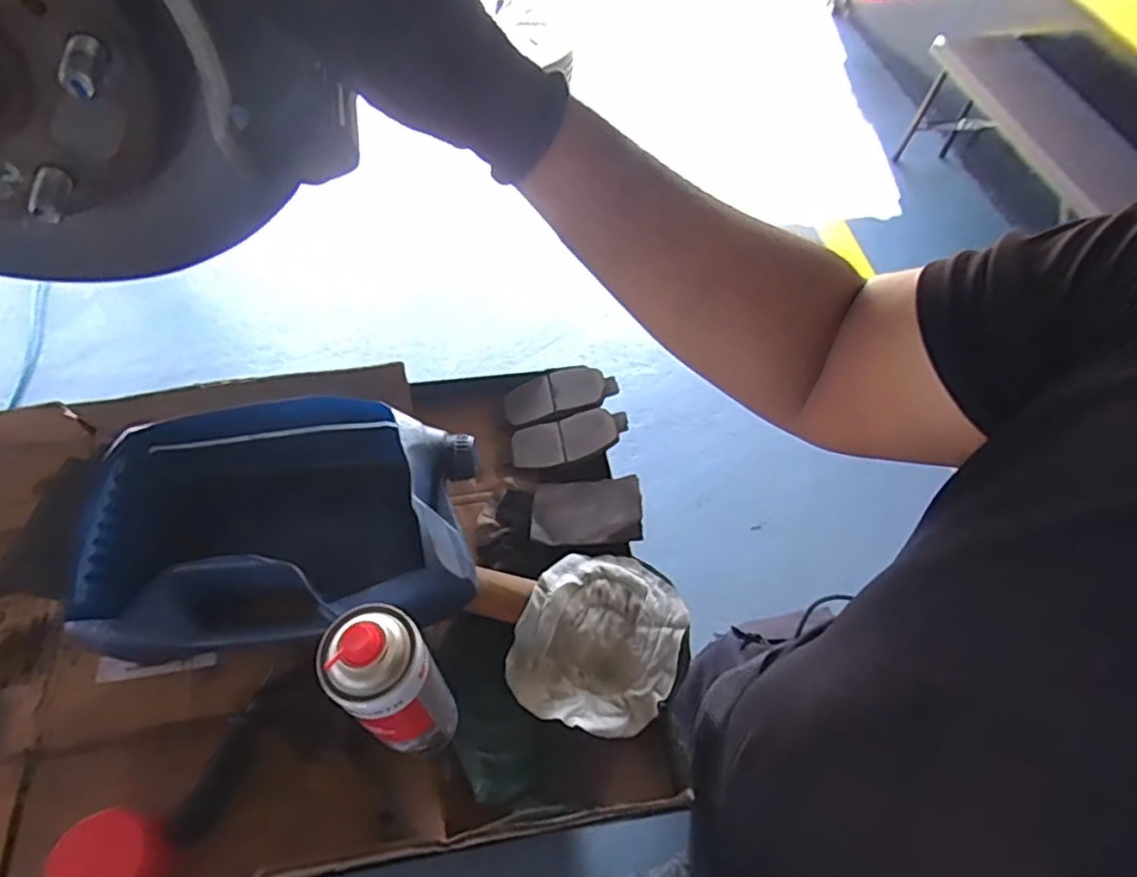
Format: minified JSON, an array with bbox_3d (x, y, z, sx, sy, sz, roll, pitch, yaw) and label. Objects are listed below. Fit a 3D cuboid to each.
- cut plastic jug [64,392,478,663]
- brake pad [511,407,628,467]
[{"bbox_3d":[-0.250,0.076,0.595,0.330,0.124,0.222,-4,58,-6],"label":"cut plastic jug"},{"bbox_3d":[0.000,0.003,0.690,0.125,0.018,0.051,-14,57,14],"label":"brake pad"}]

